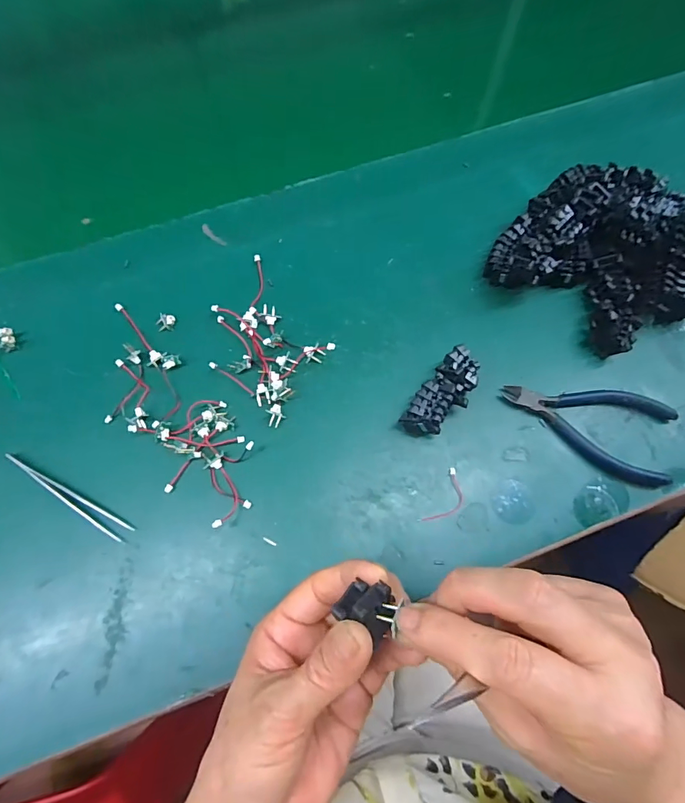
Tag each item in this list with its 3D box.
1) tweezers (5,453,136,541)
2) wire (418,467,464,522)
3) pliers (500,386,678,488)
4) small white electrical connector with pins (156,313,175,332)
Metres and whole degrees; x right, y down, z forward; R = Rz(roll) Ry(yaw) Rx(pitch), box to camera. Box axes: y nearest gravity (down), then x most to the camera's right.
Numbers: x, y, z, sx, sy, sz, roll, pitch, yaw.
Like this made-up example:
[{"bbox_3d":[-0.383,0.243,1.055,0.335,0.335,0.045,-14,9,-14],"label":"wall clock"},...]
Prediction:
[{"bbox_3d":[-0.185,0.064,0.286,0.098,0.010,0.011,26,71,11],"label":"tweezers"},{"bbox_3d":[0.070,0.067,0.289,0.019,0.005,0.043,34,73,13],"label":"wire"},{"bbox_3d":[0.173,0.014,0.306,0.118,0.011,0.058,22,72,7],"label":"pliers"},{"bbox_3d":[-0.137,-0.062,0.332,0.013,0.004,0.016,-2,68,0],"label":"small white electrical connector with pins"}]

